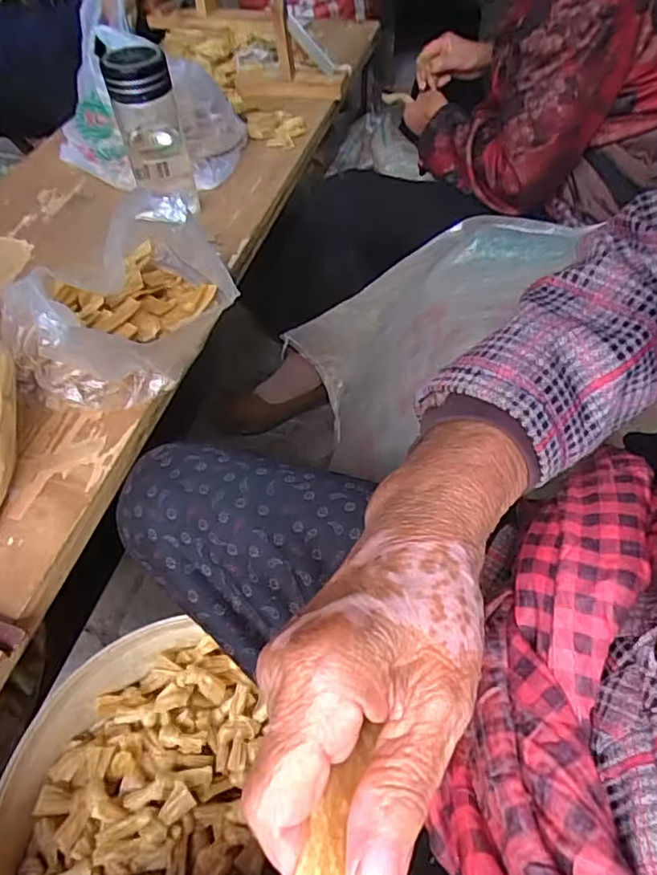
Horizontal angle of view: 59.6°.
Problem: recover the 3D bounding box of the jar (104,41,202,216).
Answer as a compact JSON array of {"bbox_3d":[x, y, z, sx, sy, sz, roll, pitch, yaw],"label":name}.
[{"bbox_3d":[-0.197,-0.333,0.652,0.067,0.186,0.069,-1,52,2],"label":"jar"}]

